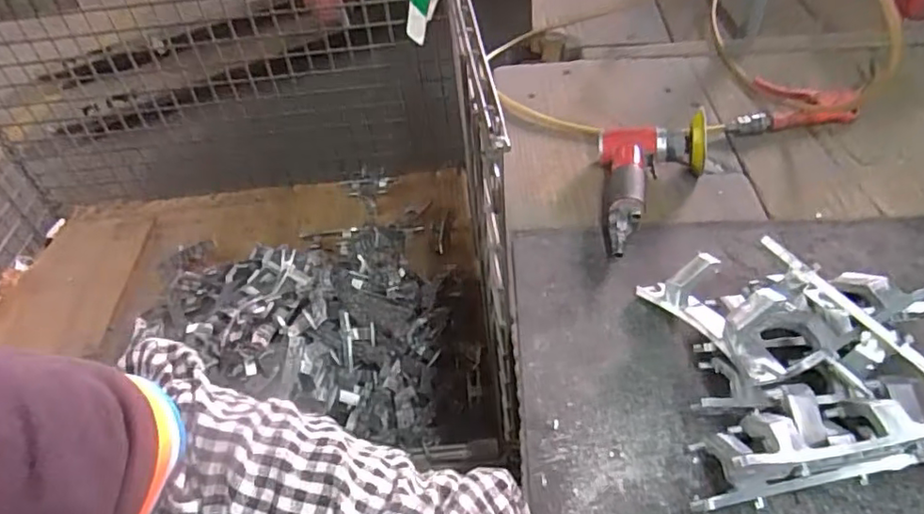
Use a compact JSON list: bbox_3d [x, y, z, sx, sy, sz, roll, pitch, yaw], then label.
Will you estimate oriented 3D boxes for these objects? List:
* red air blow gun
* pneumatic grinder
[{"bbox_3d":[0.407,-0.176,0.734,0.138,0.029,0.108,16,50,20],"label":"red air blow gun"},{"bbox_3d":[0.209,-0.077,0.627,0.119,0.060,0.179,1,46,6],"label":"pneumatic grinder"}]

